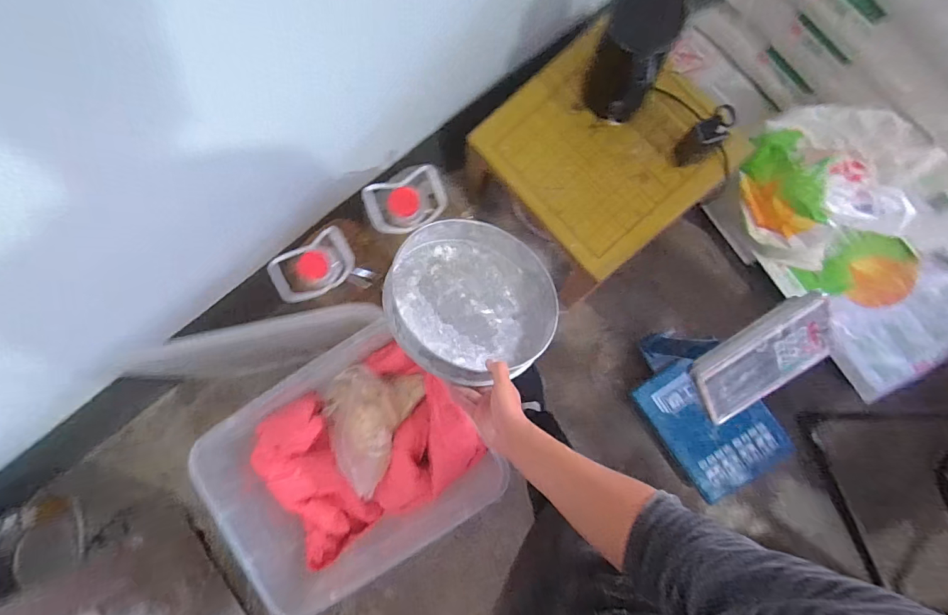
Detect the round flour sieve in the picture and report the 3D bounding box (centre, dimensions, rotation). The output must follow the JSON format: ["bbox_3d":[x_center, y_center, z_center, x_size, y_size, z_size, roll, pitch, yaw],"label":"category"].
[{"bbox_3d":[-0.003,-0.019,0.743,0.300,0.066,0.287,11,57,-18],"label":"round flour sieve"}]

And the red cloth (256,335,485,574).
[{"bbox_3d":[-0.308,0.395,1.152,0.578,0.131,0.428,-31,86,4],"label":"red cloth"}]

